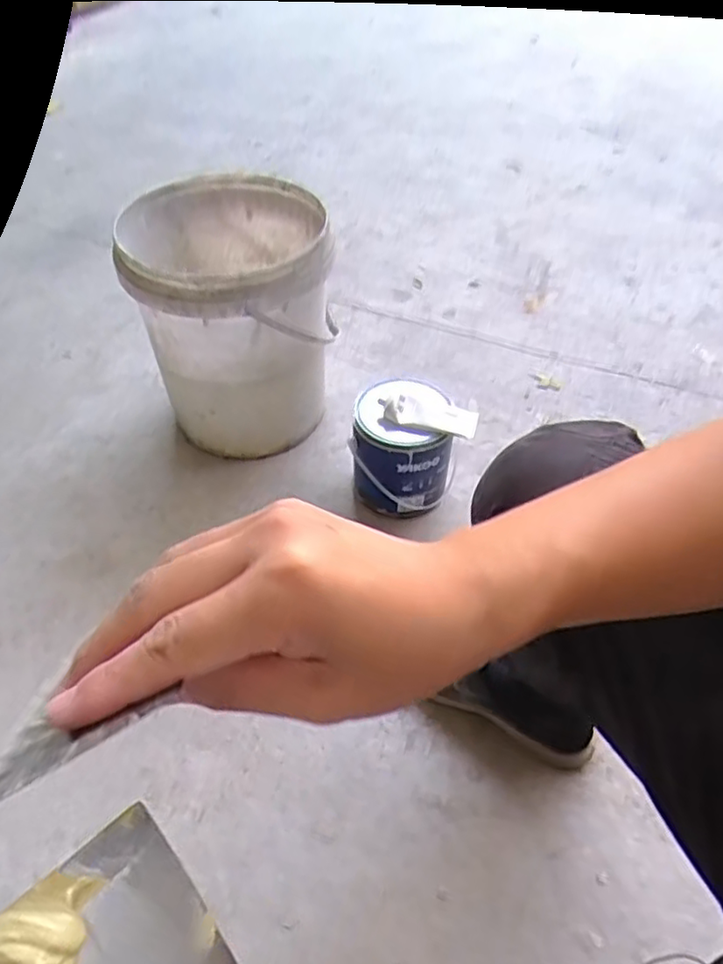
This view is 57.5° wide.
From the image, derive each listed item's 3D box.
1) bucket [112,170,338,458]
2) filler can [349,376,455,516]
[{"bbox_3d":[-0.190,-0.250,1.036,0.289,0.323,0.298,0,49,0],"label":"bucket"},{"bbox_3d":[0.057,-0.042,0.968,0.139,0.170,0.123,5,49,5],"label":"filler can"}]

